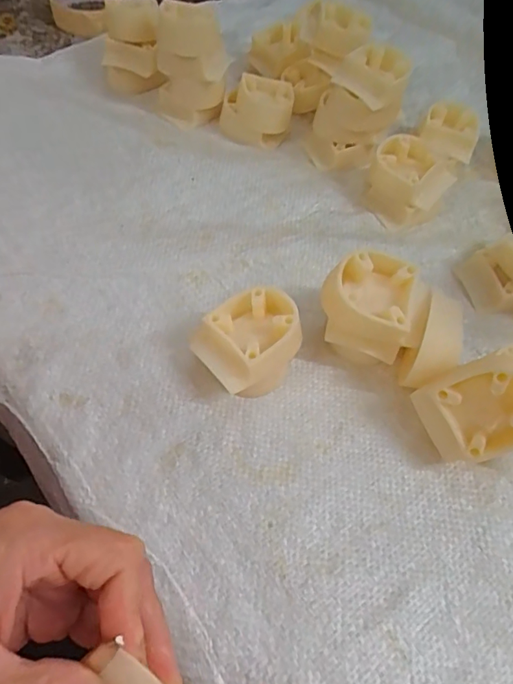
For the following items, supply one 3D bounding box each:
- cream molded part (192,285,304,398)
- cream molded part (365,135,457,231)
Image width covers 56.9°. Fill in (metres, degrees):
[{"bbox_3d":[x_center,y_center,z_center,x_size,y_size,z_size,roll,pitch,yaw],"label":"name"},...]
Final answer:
[{"bbox_3d":[-0.004,0.001,0.284,0.057,0.042,0.048,-36,67,-24],"label":"cream molded part"},{"bbox_3d":[0.119,-0.126,0.378,0.061,0.037,0.056,2,58,-3],"label":"cream molded part"}]

